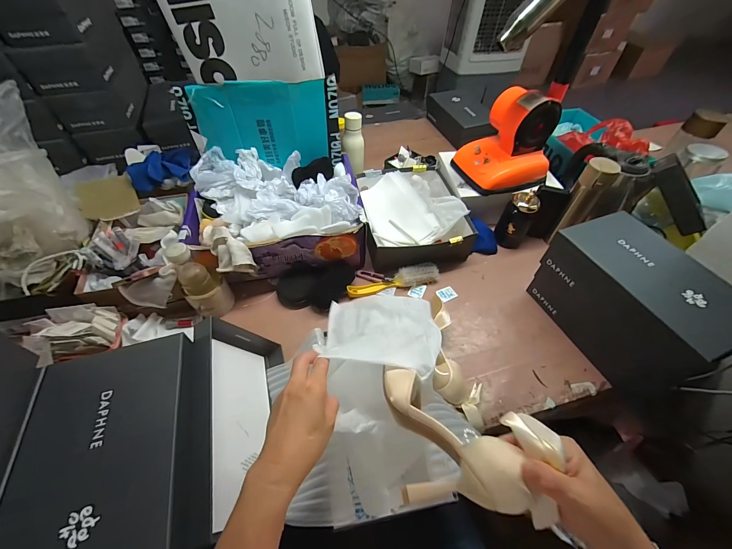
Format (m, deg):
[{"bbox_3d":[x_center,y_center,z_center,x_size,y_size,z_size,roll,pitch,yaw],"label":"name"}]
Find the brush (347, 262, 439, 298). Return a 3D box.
[{"bbox_3d":[0.066,0.015,0.763,0.228,0.033,0.054,-11,53,-9],"label":"brush"}]

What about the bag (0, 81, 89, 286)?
[{"bbox_3d":[-0.737,-0.178,0.631,0.167,0.184,0.390,-9,94,-8],"label":"bag"}]

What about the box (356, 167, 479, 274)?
[{"bbox_3d":[0.122,-0.168,0.854,0.257,0.085,0.331,-7,52,-6],"label":"box"}]

